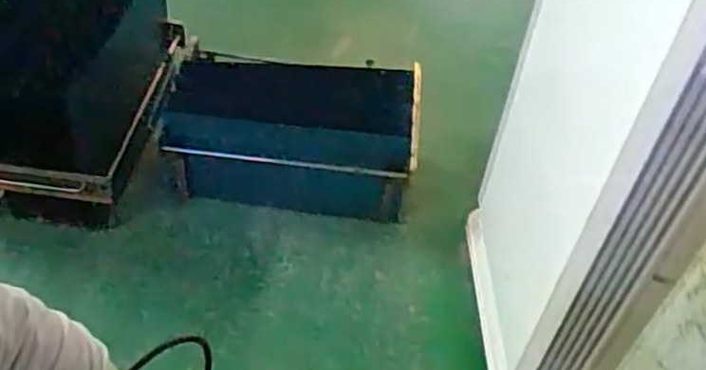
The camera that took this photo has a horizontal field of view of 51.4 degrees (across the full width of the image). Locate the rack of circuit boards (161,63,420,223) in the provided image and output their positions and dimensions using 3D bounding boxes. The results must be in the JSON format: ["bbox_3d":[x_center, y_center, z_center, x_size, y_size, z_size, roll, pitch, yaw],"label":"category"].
[{"bbox_3d":[-0.161,-0.134,1.942,0.630,0.299,0.319,6,48,0],"label":"rack of circuit boards"}]

